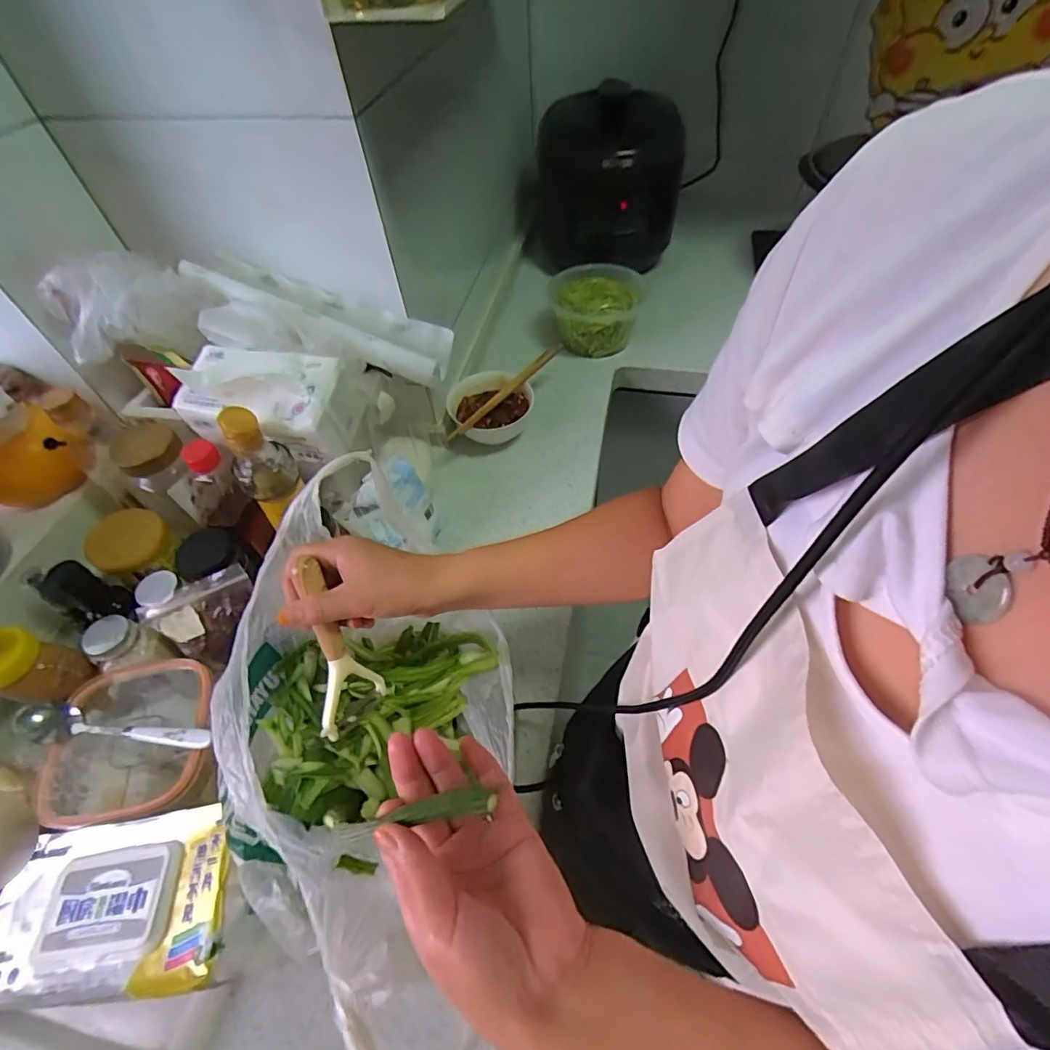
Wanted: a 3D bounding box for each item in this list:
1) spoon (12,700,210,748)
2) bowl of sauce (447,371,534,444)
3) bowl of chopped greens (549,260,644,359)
[{"bbox_3d":[-0.361,0.176,0.460,0.169,0.027,0.034,0,53,3],"label":"spoon"},{"bbox_3d":[-0.049,-0.166,0.781,0.119,0.069,0.111,-2,53,2],"label":"bowl of sauce"},{"bbox_3d":[0.125,-0.387,0.925,0.161,0.089,0.184,-1,53,2],"label":"bowl of chopped greens"}]

